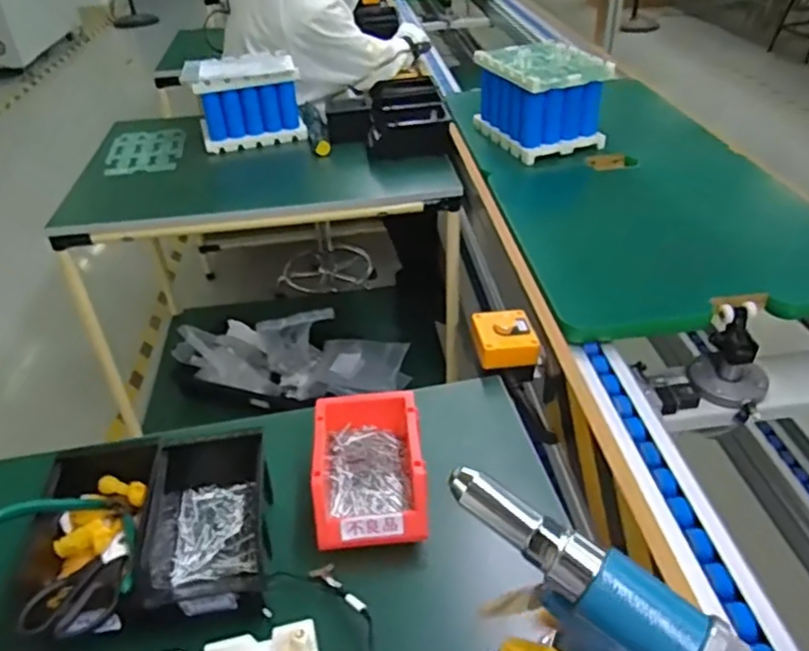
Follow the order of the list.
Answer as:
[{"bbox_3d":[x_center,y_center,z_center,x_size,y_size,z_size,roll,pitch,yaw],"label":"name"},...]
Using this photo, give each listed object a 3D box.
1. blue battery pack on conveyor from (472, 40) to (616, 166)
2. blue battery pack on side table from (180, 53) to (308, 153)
[{"bbox_3d":[0.277,-0.469,1.351,0.196,0.157,0.232,-19,40,-20],"label":"blue battery pack on conveyor"},{"bbox_3d":[-0.372,-0.525,1.542,0.238,0.176,0.128,-14,38,-14],"label":"blue battery pack on side table"}]

